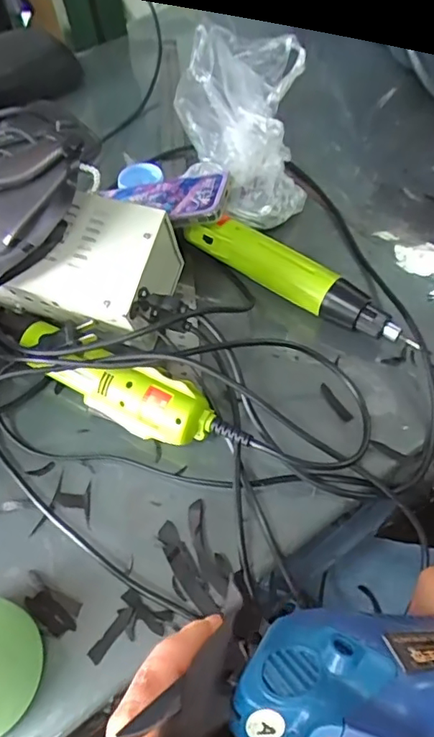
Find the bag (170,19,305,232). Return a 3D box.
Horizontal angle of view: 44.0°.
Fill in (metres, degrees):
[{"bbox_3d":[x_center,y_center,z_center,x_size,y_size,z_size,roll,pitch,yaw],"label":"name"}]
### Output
[{"bbox_3d":[0.028,-0.252,0.543,0.123,0.079,0.225,-9,72,-5],"label":"bag"}]

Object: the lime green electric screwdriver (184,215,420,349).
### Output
[{"bbox_3d":[0.070,-0.079,0.481,0.218,0.040,0.030,32,63,19],"label":"lime green electric screwdriver"}]

